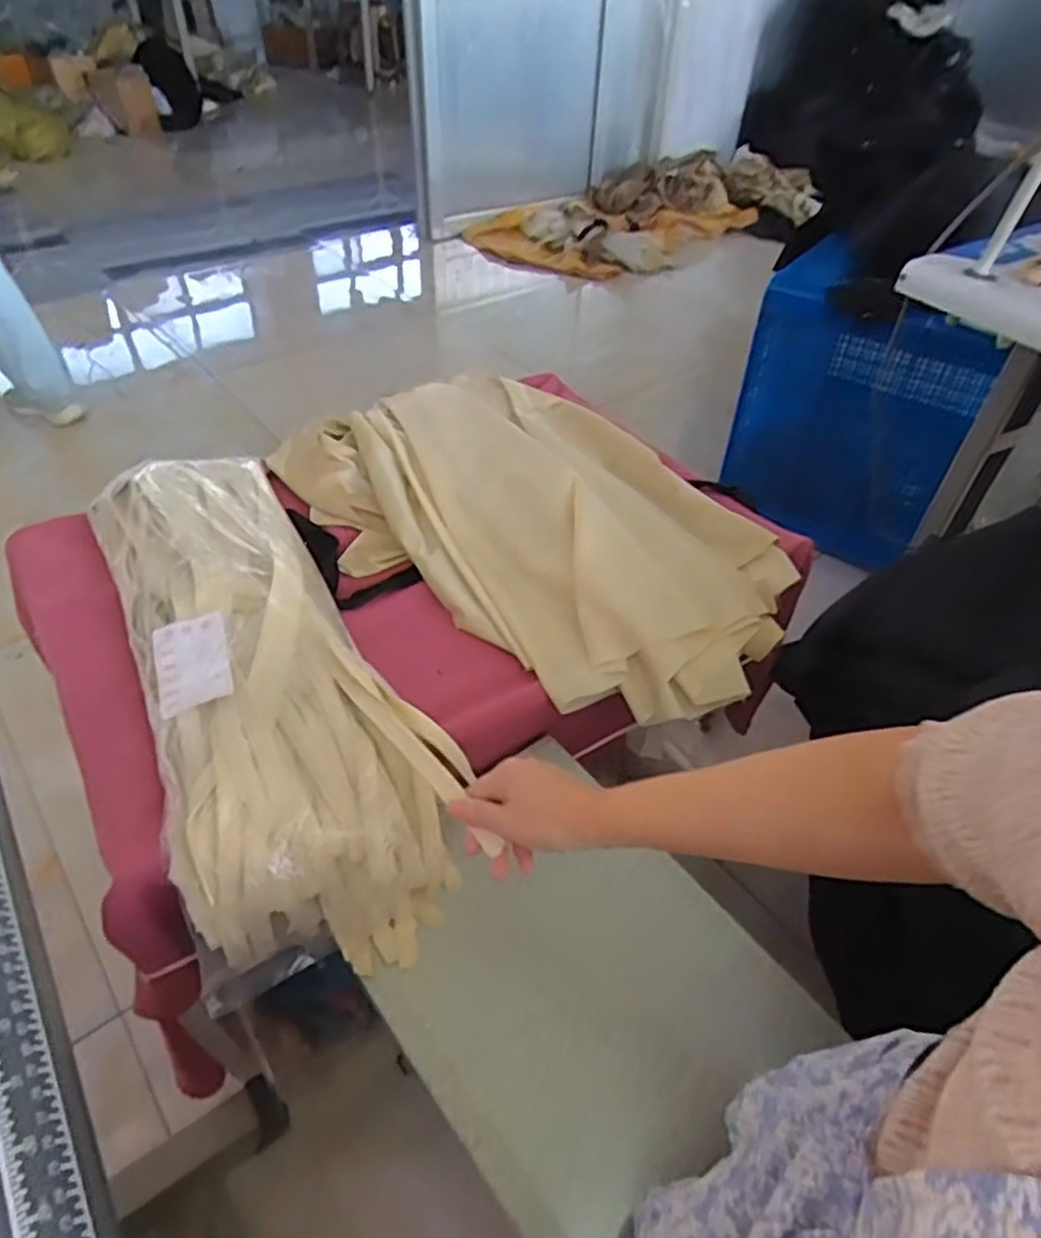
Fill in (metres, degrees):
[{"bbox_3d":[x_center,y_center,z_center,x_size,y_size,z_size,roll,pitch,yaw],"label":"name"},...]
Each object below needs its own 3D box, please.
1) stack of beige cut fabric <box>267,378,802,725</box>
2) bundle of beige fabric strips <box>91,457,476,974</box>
[{"bbox_3d":[0.022,-0.118,0.862,0.403,0.077,0.586,-25,51,-26],"label":"stack of beige cut fabric"},{"bbox_3d":[-0.252,0.038,0.711,0.216,0.119,0.577,-22,56,-23],"label":"bundle of beige fabric strips"}]

